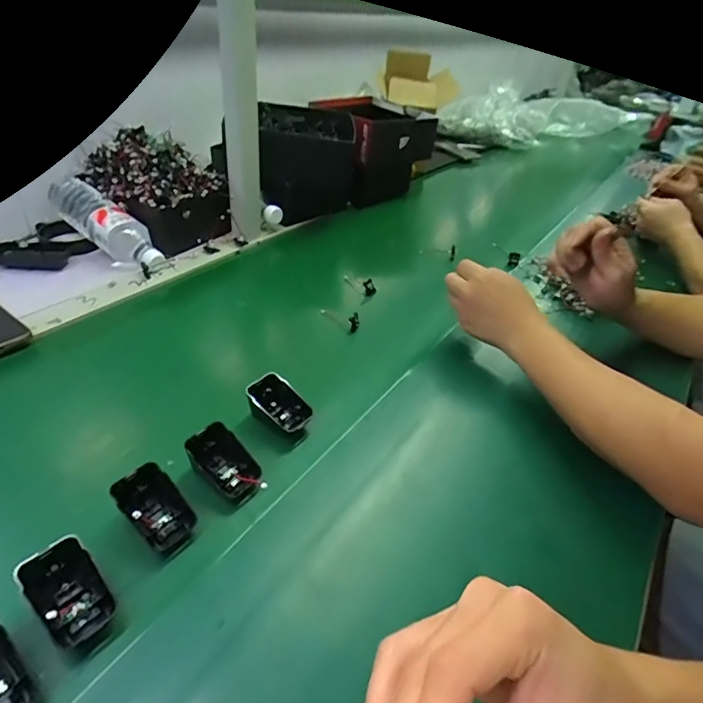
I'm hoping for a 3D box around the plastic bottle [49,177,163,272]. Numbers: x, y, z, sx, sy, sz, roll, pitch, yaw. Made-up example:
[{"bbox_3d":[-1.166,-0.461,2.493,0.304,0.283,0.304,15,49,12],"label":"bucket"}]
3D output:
[{"bbox_3d":[-0.400,-0.208,0.780,0.249,0.056,0.063,35,44,15],"label":"plastic bottle"}]

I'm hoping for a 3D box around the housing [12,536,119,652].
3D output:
[{"bbox_3d":[-0.203,0.176,0.350,0.064,0.041,0.046,33,44,28],"label":"housing"}]

